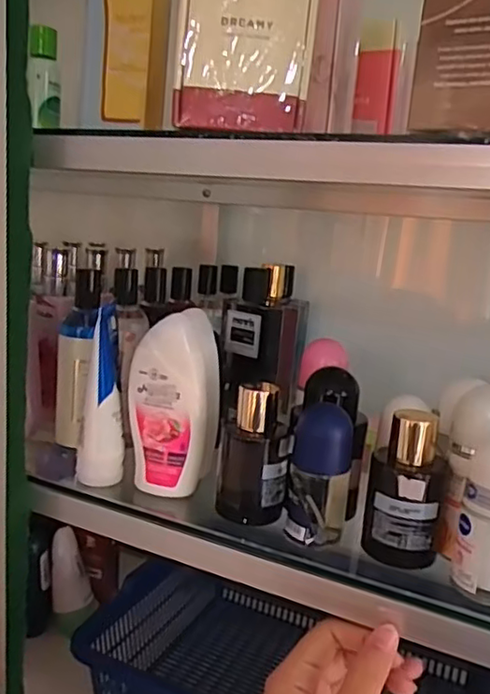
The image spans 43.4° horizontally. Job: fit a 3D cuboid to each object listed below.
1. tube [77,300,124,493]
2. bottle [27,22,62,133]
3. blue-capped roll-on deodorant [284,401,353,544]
[{"bbox_3d":[-0.102,0.035,0.443,0.031,0.124,0.037,1,13,-12],"label":"tube"},{"bbox_3d":[-0.209,-0.282,0.644,0.033,0.098,0.027,0,14,-18],"label":"bottle"},{"bbox_3d":[0.047,0.078,0.385,0.037,0.085,0.032,6,13,8],"label":"blue-capped roll-on deodorant"}]

